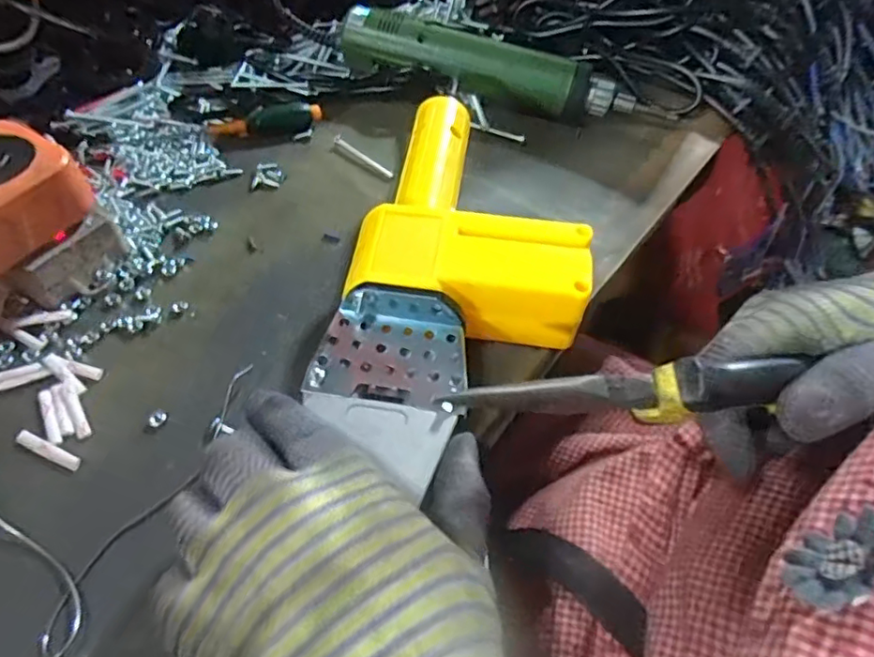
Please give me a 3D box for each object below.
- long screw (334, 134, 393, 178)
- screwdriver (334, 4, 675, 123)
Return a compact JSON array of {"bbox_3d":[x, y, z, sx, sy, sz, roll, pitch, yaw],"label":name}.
[{"bbox_3d":[-0.050,-0.117,0.397,0.058,0.004,0.006,38,58,23],"label":"long screw"},{"bbox_3d":[0.048,-0.188,0.431,0.237,0.048,0.030,11,51,4],"label":"screwdriver"}]

